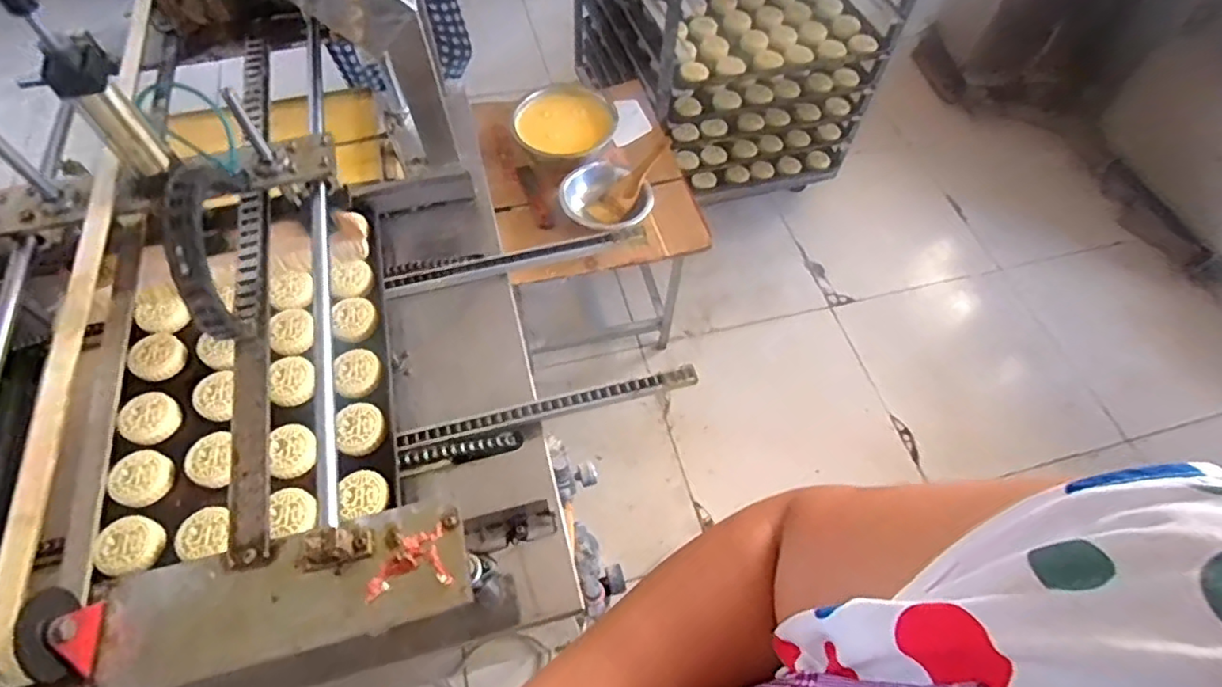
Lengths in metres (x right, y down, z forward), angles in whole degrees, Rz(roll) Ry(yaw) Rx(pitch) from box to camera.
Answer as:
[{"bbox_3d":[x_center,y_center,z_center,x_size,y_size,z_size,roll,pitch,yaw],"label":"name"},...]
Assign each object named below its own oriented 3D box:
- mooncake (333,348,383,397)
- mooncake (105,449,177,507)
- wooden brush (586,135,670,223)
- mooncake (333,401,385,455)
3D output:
[{"bbox_3d":[-0.368,0.041,0.886,0.064,0.015,0.081,-22,63,-13],"label":"mooncake"},{"bbox_3d":[-0.616,0.175,0.802,0.067,0.033,0.069,26,63,13],"label":"mooncake"},{"bbox_3d":[0.044,-0.331,1.248,0.211,0.032,0.067,-45,65,17],"label":"wooden brush"},{"bbox_3d":[-0.346,0.118,0.844,0.063,0.014,0.076,-15,62,-10],"label":"mooncake"}]

